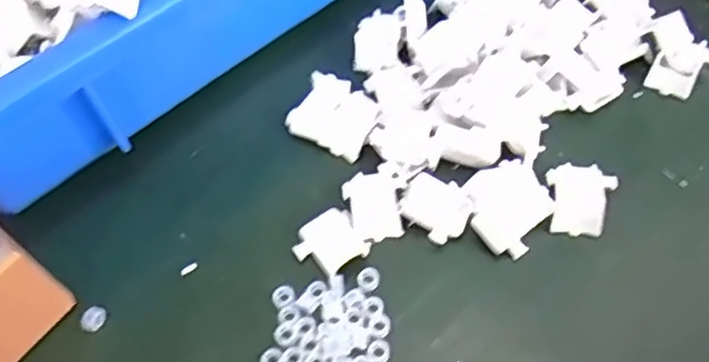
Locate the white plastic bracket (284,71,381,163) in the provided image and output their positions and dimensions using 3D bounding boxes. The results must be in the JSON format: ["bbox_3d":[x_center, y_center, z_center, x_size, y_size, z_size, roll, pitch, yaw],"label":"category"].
[{"bbox_3d":[-0.010,-0.034,0.360,0.042,0.004,0.035,26,82,12],"label":"white plastic bracket"}]

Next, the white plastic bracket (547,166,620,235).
[{"bbox_3d":[0.104,0.008,0.317,0.029,0.006,0.032,1,57,7],"label":"white plastic bracket"}]

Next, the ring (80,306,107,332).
[{"bbox_3d":[-0.118,0.061,0.313,0.011,0.004,0.011,-3,57,4],"label":"ring"}]

